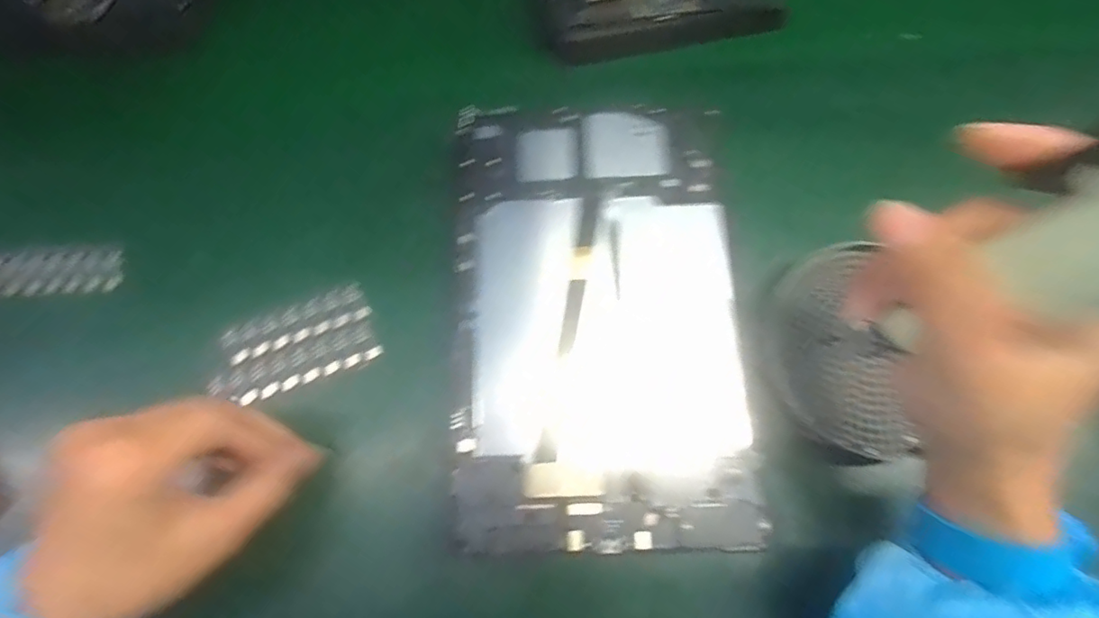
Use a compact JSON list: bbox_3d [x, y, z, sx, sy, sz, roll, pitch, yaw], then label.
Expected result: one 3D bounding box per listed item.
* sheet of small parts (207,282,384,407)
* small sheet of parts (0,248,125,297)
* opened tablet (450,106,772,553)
[{"bbox_3d":[-0.146,0.021,0.313,0.091,0.004,0.048,-20,74,-4],"label":"sheet of small parts"},{"bbox_3d":[-0.311,-0.022,0.336,0.097,0.007,0.028,-3,81,2],"label":"small sheet of parts"},{"bbox_3d":[0.025,0.000,0.291,0.145,0.014,0.232,-1,73,1],"label":"opened tablet"}]

